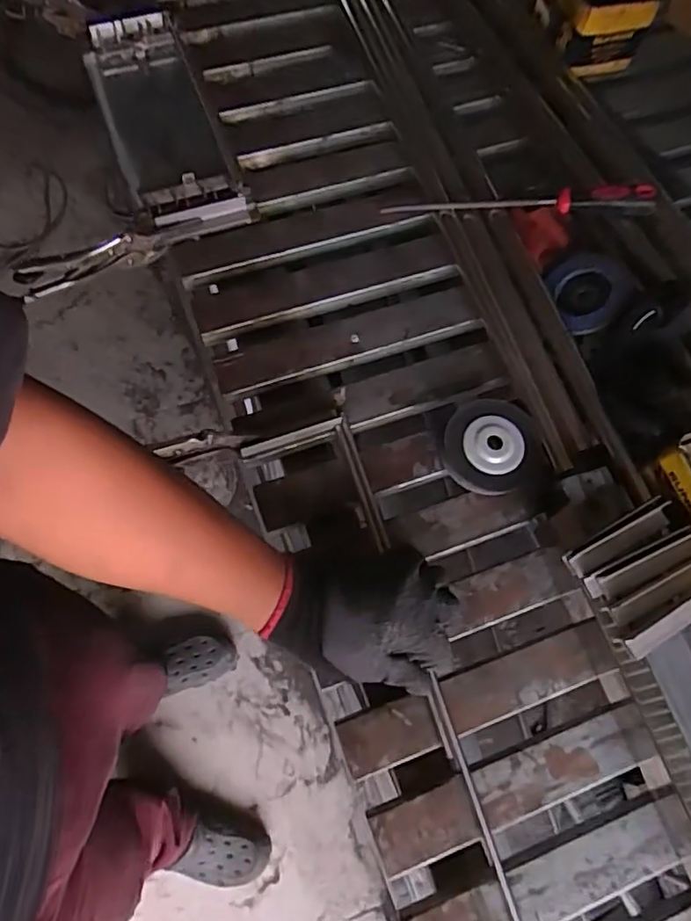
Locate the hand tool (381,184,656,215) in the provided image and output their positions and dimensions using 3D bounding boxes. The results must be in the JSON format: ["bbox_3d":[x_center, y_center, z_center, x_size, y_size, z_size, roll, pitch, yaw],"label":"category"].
[{"bbox_3d":[0.185,-0.282,0.659,0.281,0.028,0.020,5,70,18],"label":"hand tool"}]

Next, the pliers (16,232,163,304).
[{"bbox_3d":[-0.270,-0.210,0.639,0.150,0.064,0.016,-28,73,-25],"label":"pliers"}]

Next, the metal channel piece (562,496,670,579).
[{"bbox_3d":[0.240,0.067,0.518,0.106,0.017,0.027,-27,72,-11],"label":"metal channel piece"}]

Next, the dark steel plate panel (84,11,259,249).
[{"bbox_3d":[-0.228,-0.415,0.726,0.123,0.025,0.353,-22,73,-9],"label":"dark steel plate panel"}]

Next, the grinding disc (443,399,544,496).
[{"bbox_3d":[0.145,-0.013,0.588,0.093,0.011,0.090,0,87,3],"label":"grinding disc"}]

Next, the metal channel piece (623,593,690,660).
[{"bbox_3d":[0.277,0.134,0.500,0.100,0.018,0.020,-29,73,-12],"label":"metal channel piece"}]

